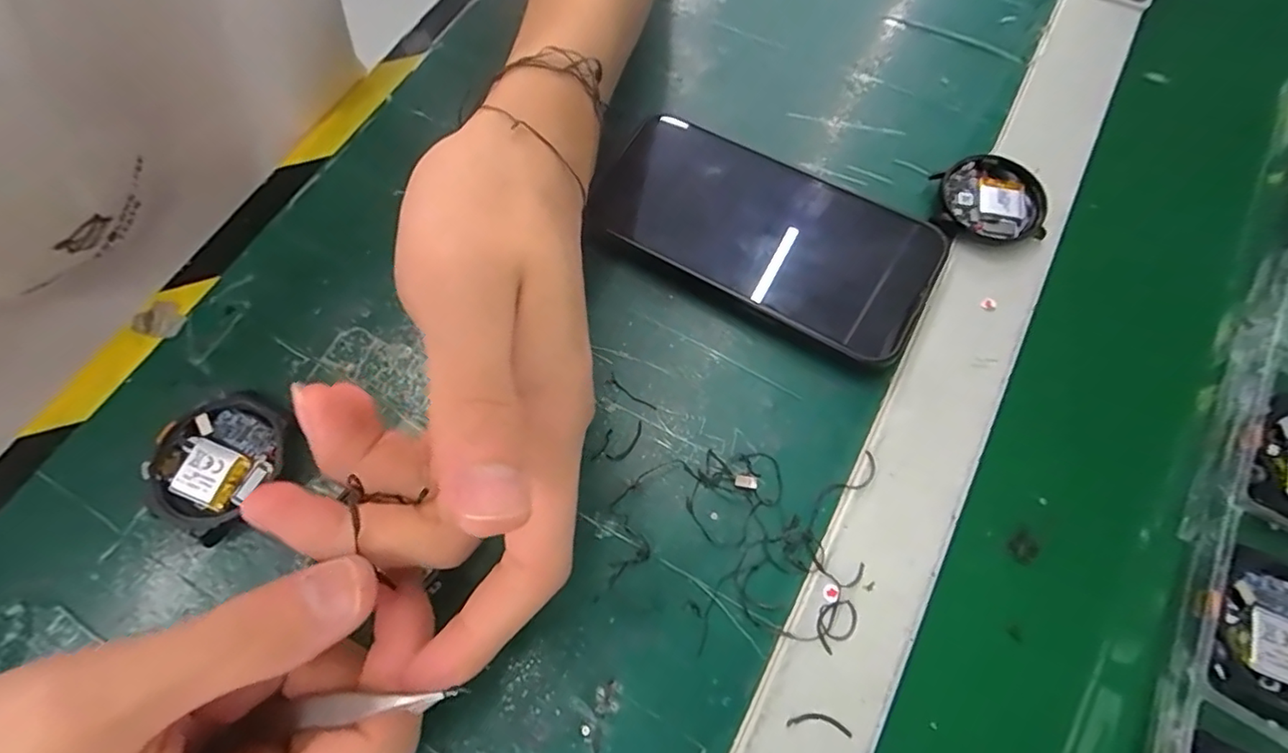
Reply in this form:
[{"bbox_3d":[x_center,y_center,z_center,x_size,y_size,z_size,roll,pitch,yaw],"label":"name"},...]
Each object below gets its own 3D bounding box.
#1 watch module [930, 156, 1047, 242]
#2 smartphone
[{"bbox_3d":[0.154,-0.078,0.253,0.043,0.009,0.039,3,69,3],"label":"watch module"},{"bbox_3d":[0.050,-0.063,0.249,0.144,0.015,0.071,29,72,12],"label":"smartphone"}]

